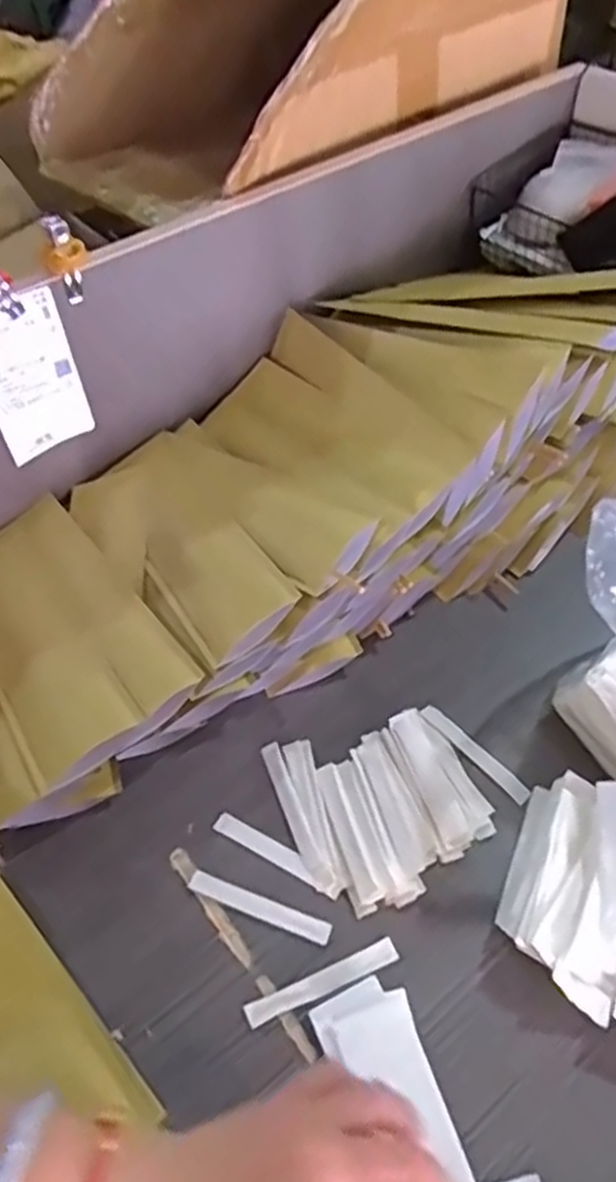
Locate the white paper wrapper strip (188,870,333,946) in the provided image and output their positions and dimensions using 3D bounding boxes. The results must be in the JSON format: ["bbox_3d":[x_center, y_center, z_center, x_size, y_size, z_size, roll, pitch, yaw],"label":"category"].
[{"bbox_3d":[-0.030,0.193,0.472,0.091,0.004,0.014,16,54,16],"label":"white paper wrapper strip"}]

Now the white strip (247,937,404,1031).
[{"bbox_3d":[0.008,0.225,0.442,0.091,0.004,0.014,-21,53,-12],"label":"white strip"}]

